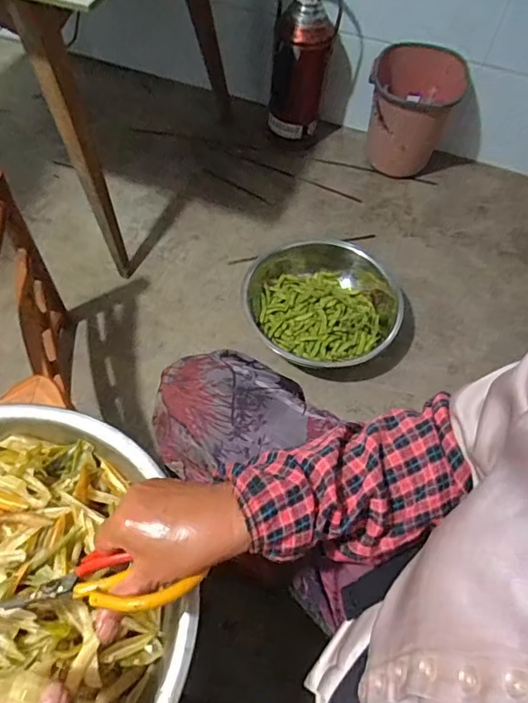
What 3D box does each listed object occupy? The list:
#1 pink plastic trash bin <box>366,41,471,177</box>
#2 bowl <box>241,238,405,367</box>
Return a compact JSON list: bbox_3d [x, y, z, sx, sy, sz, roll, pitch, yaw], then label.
[{"bbox_3d":[0.413,-0.664,1.364,0.247,0.254,0.237,13,60,4],"label":"pink plastic trash bin"},{"bbox_3d":[0.127,-0.102,1.100,0.334,0.110,0.320,0,59,-1],"label":"bowl"}]

